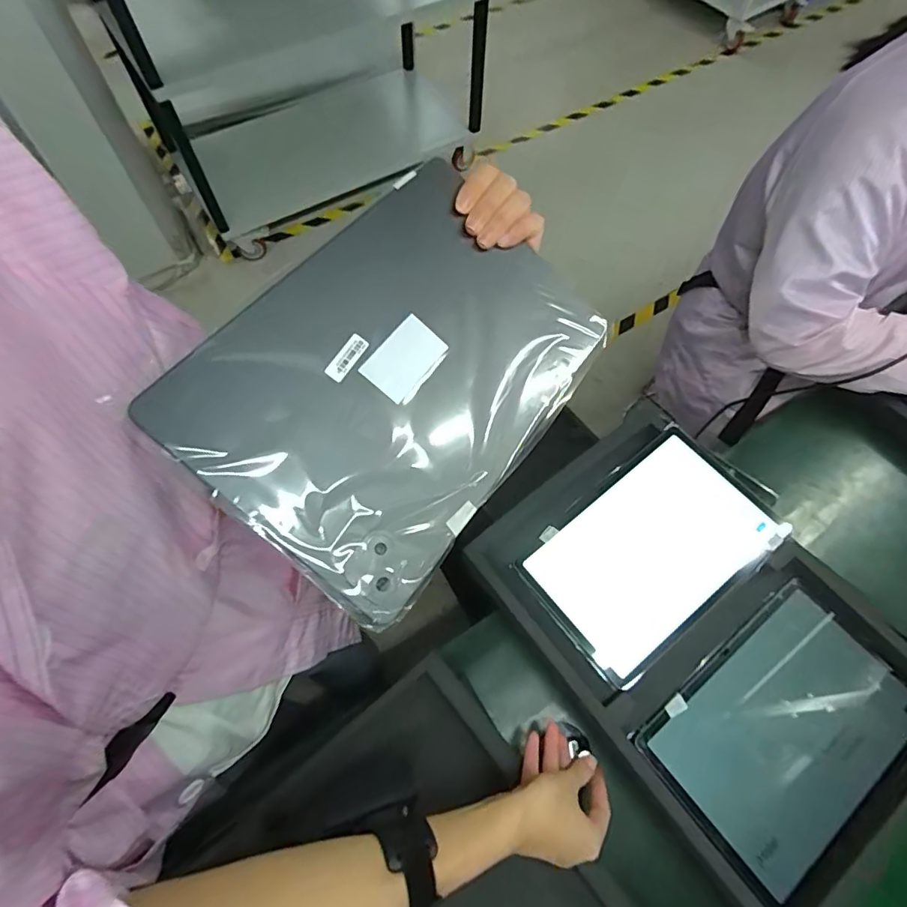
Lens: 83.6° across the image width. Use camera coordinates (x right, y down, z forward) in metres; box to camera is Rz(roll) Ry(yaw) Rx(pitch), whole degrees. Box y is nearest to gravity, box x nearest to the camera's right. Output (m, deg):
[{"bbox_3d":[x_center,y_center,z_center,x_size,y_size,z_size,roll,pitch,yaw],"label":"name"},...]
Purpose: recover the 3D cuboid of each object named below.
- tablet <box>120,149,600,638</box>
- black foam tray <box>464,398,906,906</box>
[{"bbox_3d":[-0.024,-0.051,0.300,0.168,0.007,0.249,44,66,-8],"label":"tablet"},{"bbox_3d":[0.254,0.178,0.516,0.288,0.039,0.436,-34,70,-16],"label":"black foam tray"}]

